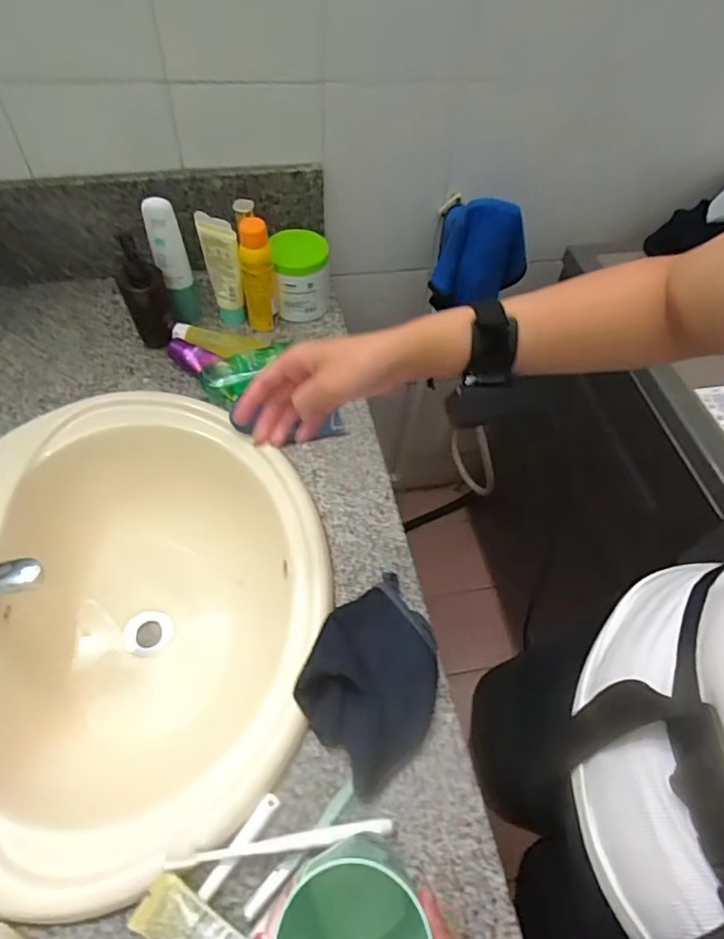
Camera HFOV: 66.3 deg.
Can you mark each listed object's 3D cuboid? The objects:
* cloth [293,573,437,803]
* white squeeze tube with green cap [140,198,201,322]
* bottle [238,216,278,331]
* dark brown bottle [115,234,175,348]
[{"bbox_3d":[0.017,0.199,0.544,0.157,0.034,0.150,-33,64,-23],"label":"cloth"},{"bbox_3d":[-0.259,-0.281,0.762,0.043,0.194,0.032,-11,57,-11],"label":"white squeeze tube with green cap"},{"bbox_3d":[-0.143,-0.265,0.768,0.045,0.157,0.037,-4,56,-7],"label":"bottle"},{"bbox_3d":[-0.287,-0.231,0.736,0.058,0.149,0.045,-20,59,-16],"label":"dark brown bottle"}]

